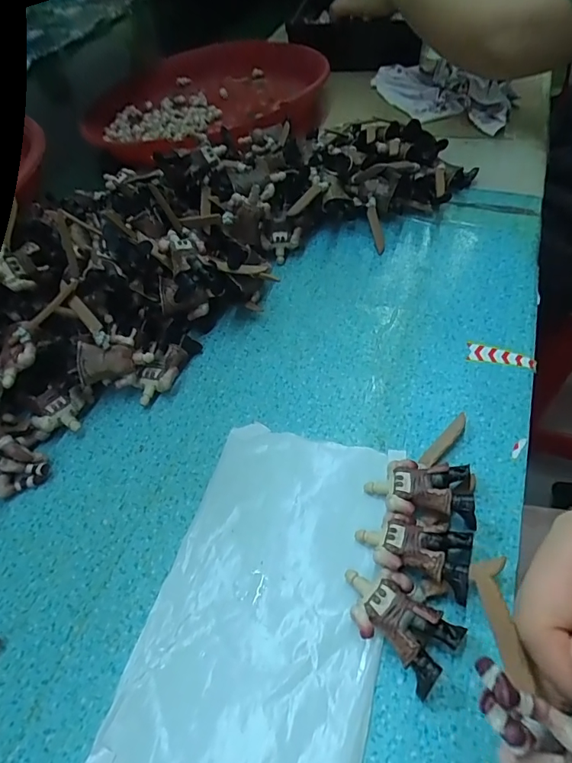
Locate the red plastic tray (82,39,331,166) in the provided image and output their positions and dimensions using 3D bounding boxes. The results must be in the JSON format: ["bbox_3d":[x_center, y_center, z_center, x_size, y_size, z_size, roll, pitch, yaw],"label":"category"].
[{"bbox_3d":[-0.110,-0.340,0.543,0.311,0.051,0.244,19,57,18],"label":"red plastic tray"}]

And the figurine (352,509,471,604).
[{"bbox_3d":[0.069,0.088,0.241,0.057,0.022,0.035,22,58,20],"label":"figurine"}]

